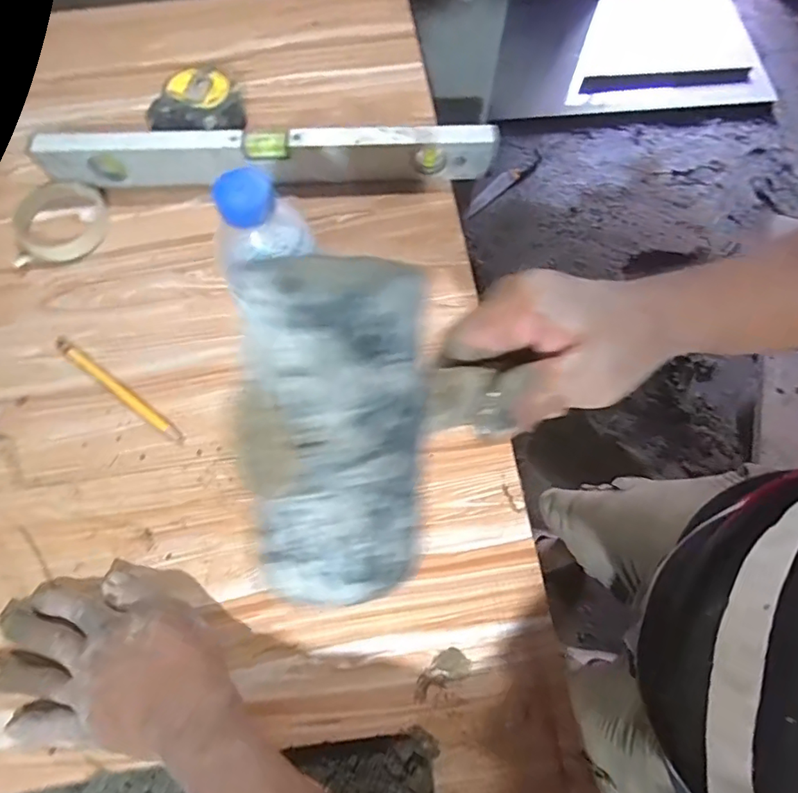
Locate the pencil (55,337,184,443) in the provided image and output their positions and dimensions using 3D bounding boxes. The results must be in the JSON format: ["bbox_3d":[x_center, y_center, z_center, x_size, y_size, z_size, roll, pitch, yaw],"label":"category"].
[{"bbox_3d":[-0.251,-0.006,0.450,0.160,0.007,0.013,35,74,12],"label":"pencil"}]

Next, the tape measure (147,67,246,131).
[{"bbox_3d":[-0.210,-0.301,0.544,0.082,0.053,0.082,0,70,0],"label":"tape measure"}]

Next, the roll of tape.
[{"bbox_3d":[-0.342,-0.177,0.509,0.083,0.017,0.086,0,70,0],"label":"roll of tape"}]

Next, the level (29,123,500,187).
[{"bbox_3d":[-0.128,-0.242,0.514,0.440,0.062,0.025,-2,70,-1],"label":"level"}]

